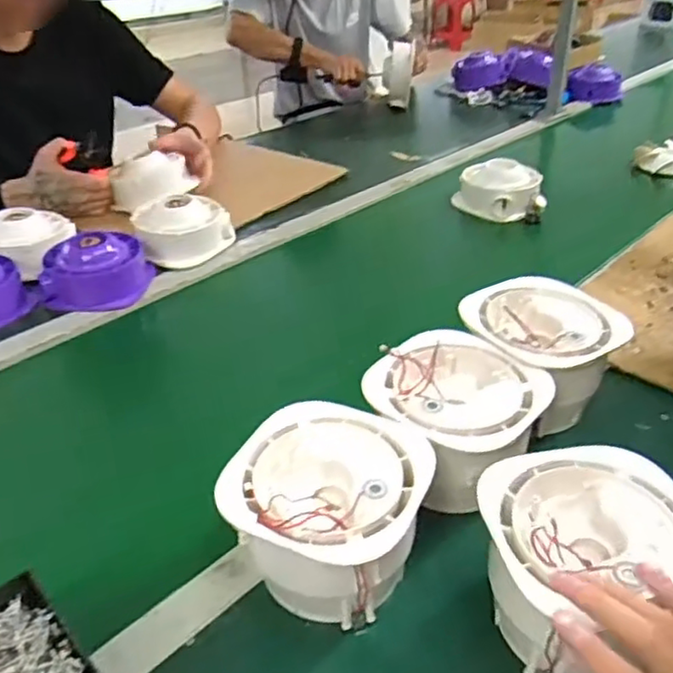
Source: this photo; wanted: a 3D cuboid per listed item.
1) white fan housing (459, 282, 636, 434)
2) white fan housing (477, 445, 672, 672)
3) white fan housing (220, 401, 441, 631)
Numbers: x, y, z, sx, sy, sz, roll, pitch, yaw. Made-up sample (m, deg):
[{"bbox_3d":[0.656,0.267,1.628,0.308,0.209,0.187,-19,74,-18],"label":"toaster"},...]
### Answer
[{"bbox_3d":[0.194,0.019,0.649,0.130,0.099,0.134,-26,41,-31],"label":"white fan housing"},{"bbox_3d":[0.167,0.153,0.447,0.137,0.095,0.132,-5,34,-7],"label":"white fan housing"},{"bbox_3d":[-0.006,0.139,0.493,0.139,0.102,0.138,-1,34,1],"label":"white fan housing"}]

